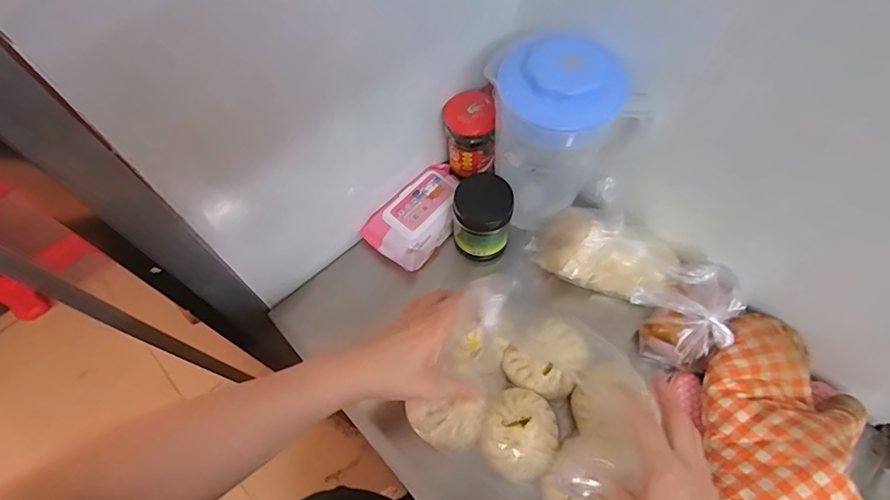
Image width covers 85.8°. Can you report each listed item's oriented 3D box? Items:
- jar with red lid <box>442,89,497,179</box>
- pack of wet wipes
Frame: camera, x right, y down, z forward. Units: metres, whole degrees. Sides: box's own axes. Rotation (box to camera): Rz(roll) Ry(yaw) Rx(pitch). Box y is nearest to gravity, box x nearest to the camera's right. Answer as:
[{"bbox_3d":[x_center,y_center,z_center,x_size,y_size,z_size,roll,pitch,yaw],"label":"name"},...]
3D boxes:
[{"bbox_3d":[0.030,-0.146,0.604,0.059,0.090,0.064,-5,63,-1],"label":"jar with red lid"},{"bbox_3d":[-0.030,-0.048,0.627,0.085,0.041,0.145,41,71,19],"label":"pack of wet wipes"}]

